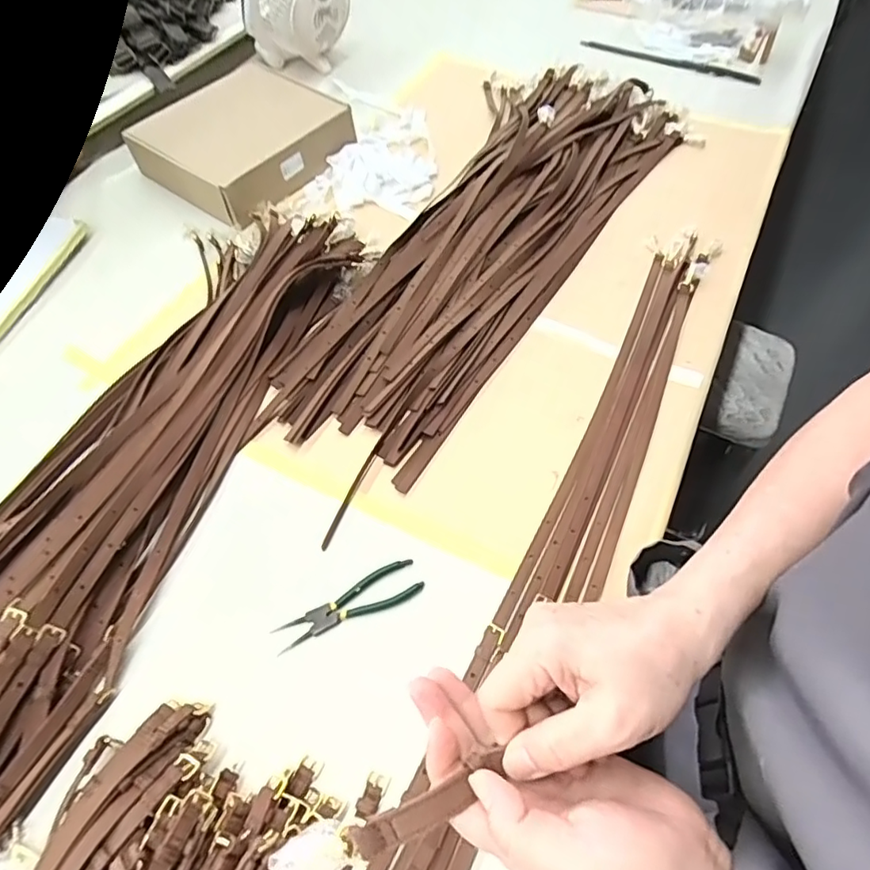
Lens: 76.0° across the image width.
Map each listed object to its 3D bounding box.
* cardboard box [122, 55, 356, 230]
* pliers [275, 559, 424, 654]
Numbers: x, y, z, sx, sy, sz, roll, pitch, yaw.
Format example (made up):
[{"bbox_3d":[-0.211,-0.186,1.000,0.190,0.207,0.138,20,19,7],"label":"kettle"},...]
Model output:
[{"bbox_3d":[-0.356,-0.557,1.043,0.291,0.089,0.333,28,61,15],"label":"cardboard box"},{"bbox_3d":[-0.100,0.192,0.627,0.170,0.005,0.045,-21,60,-14],"label":"pliers"}]

